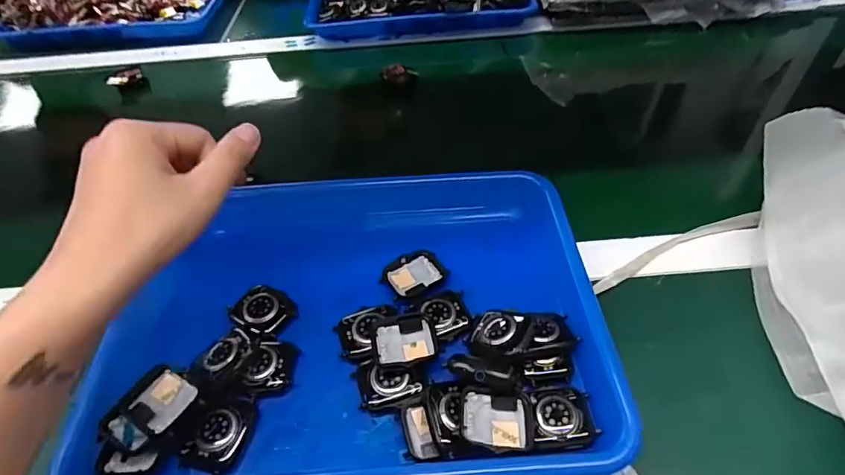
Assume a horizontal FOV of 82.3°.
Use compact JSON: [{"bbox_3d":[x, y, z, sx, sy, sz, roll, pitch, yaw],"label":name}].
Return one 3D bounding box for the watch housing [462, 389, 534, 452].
[{"bbox_3d":[0.043,0.106,0.277,0.041,0.016,0.035,0,47,3],"label":"watch housing"}]

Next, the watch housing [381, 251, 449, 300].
[{"bbox_3d":[-0.005,0.028,0.363,0.044,0.010,0.037,-23,50,-17],"label":"watch housing"}]

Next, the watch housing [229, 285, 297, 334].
[{"bbox_3d":[-0.115,0.050,0.345,0.040,0.008,0.036,23,52,23],"label":"watch housing"}]

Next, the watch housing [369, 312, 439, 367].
[{"bbox_3d":[-0.012,0.069,0.318,0.042,0.012,0.039,-7,47,-3],"label":"watch housing"}]

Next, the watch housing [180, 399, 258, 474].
[{"bbox_3d":[-0.120,0.117,0.287,0.032,0.014,0.042,9,48,12],"label":"watch housing"}]

